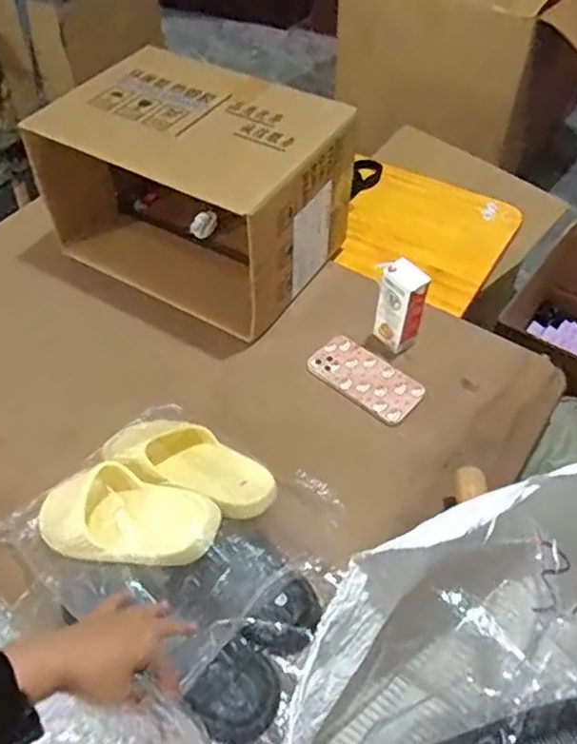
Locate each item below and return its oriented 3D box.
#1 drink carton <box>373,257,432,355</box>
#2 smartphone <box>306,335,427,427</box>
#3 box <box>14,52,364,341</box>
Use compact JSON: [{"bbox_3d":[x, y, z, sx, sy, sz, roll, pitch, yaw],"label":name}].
[{"bbox_3d":[0.155,-0.087,0.891,0.046,0.145,0.058,-31,57,-22],"label":"drink carton"},{"bbox_3d":[0.109,0.009,0.887,0.156,0.017,0.086,33,58,24],"label":"smartphone"},{"bbox_3d":[-0.152,-0.281,0.972,0.410,0.244,0.289,27,56,21],"label":"box"}]

